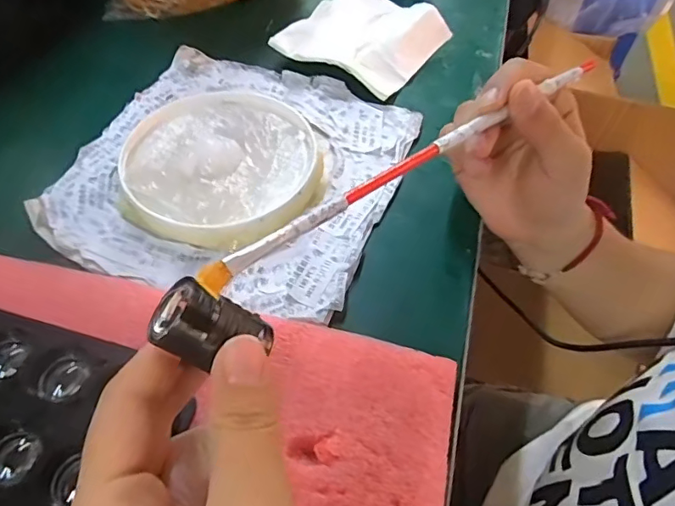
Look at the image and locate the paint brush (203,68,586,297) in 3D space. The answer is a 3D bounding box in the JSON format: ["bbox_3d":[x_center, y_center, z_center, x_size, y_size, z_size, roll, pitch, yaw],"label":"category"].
[{"bbox_3d":[0.046,-0.045,0.218,0.240,0.005,0.010,-32,62,-30],"label":"paint brush"}]

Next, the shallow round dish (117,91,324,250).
[{"bbox_3d":[-0.071,-0.057,0.323,0.117,0.015,0.120,1,54,-1],"label":"shallow round dish"}]

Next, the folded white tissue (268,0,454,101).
[{"bbox_3d":[0.021,-0.172,0.407,0.100,0.022,0.110,30,59,19],"label":"folded white tissue"}]

